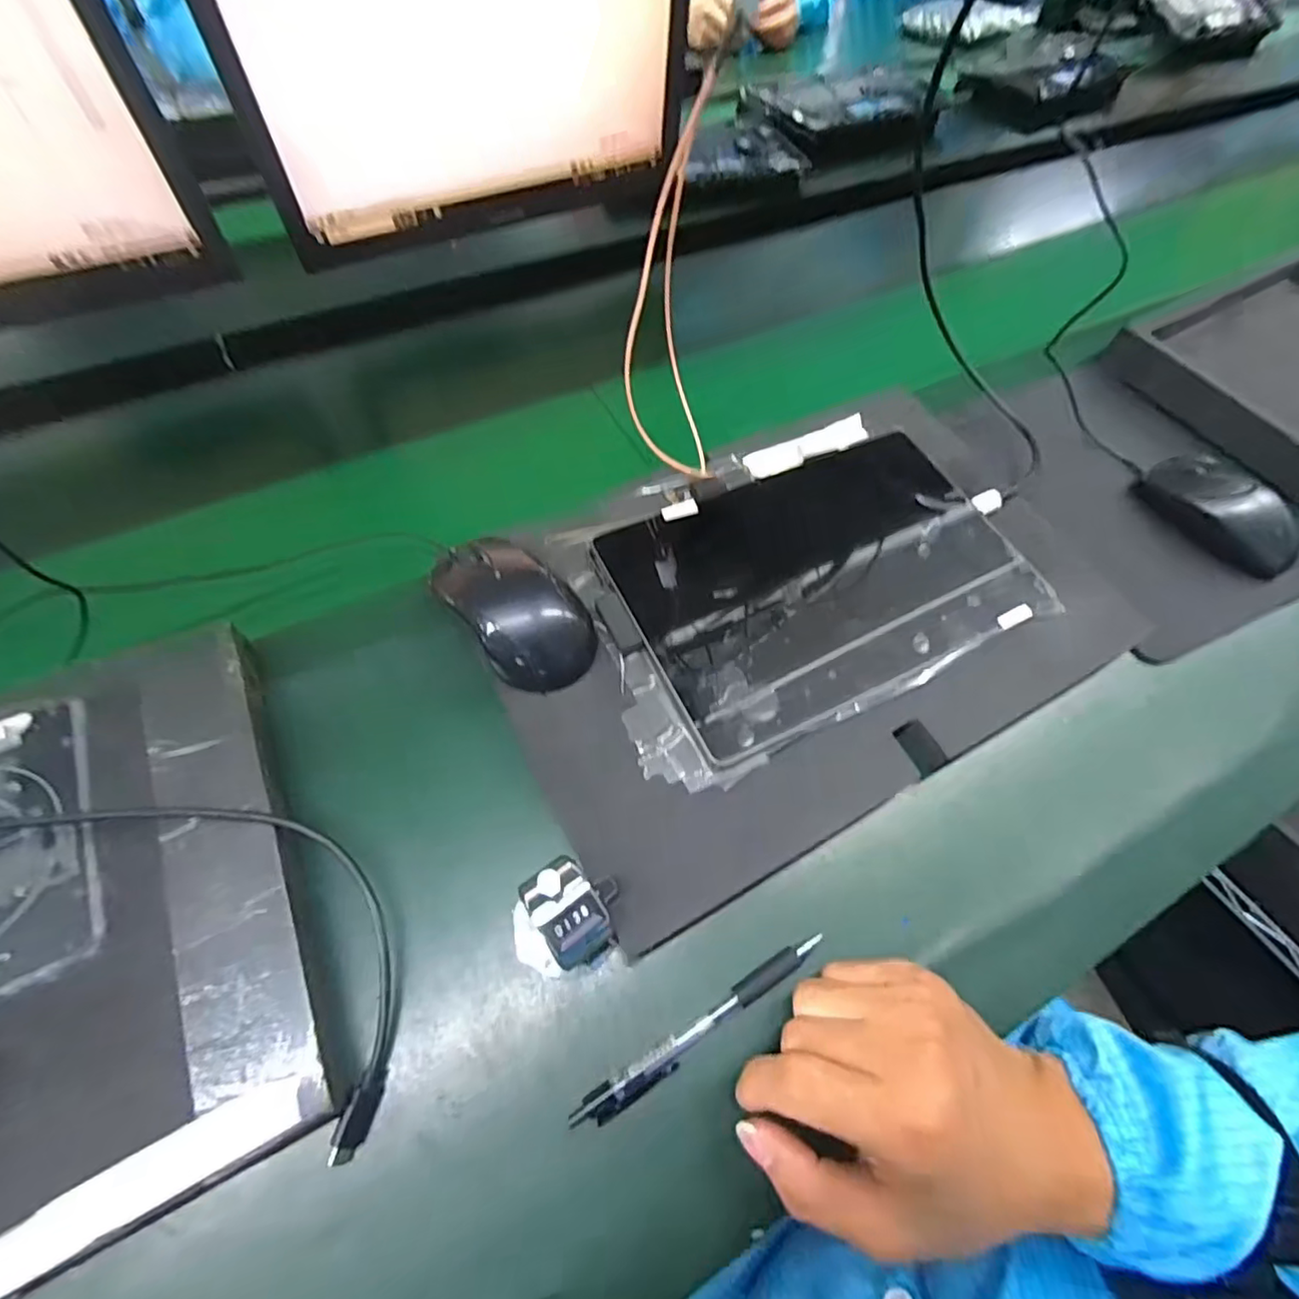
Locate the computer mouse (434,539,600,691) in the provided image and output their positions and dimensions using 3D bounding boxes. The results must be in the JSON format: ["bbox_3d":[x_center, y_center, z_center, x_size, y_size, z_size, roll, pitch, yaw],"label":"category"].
[{"bbox_3d":[-0.078,-0.027,0.350,0.060,0.035,0.101,-36,68,-21],"label":"computer mouse"}]

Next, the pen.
[{"bbox_3d":[0.026,0.180,0.286,0.137,0.009,0.013,-27,65,-17],"label":"pen"}]

